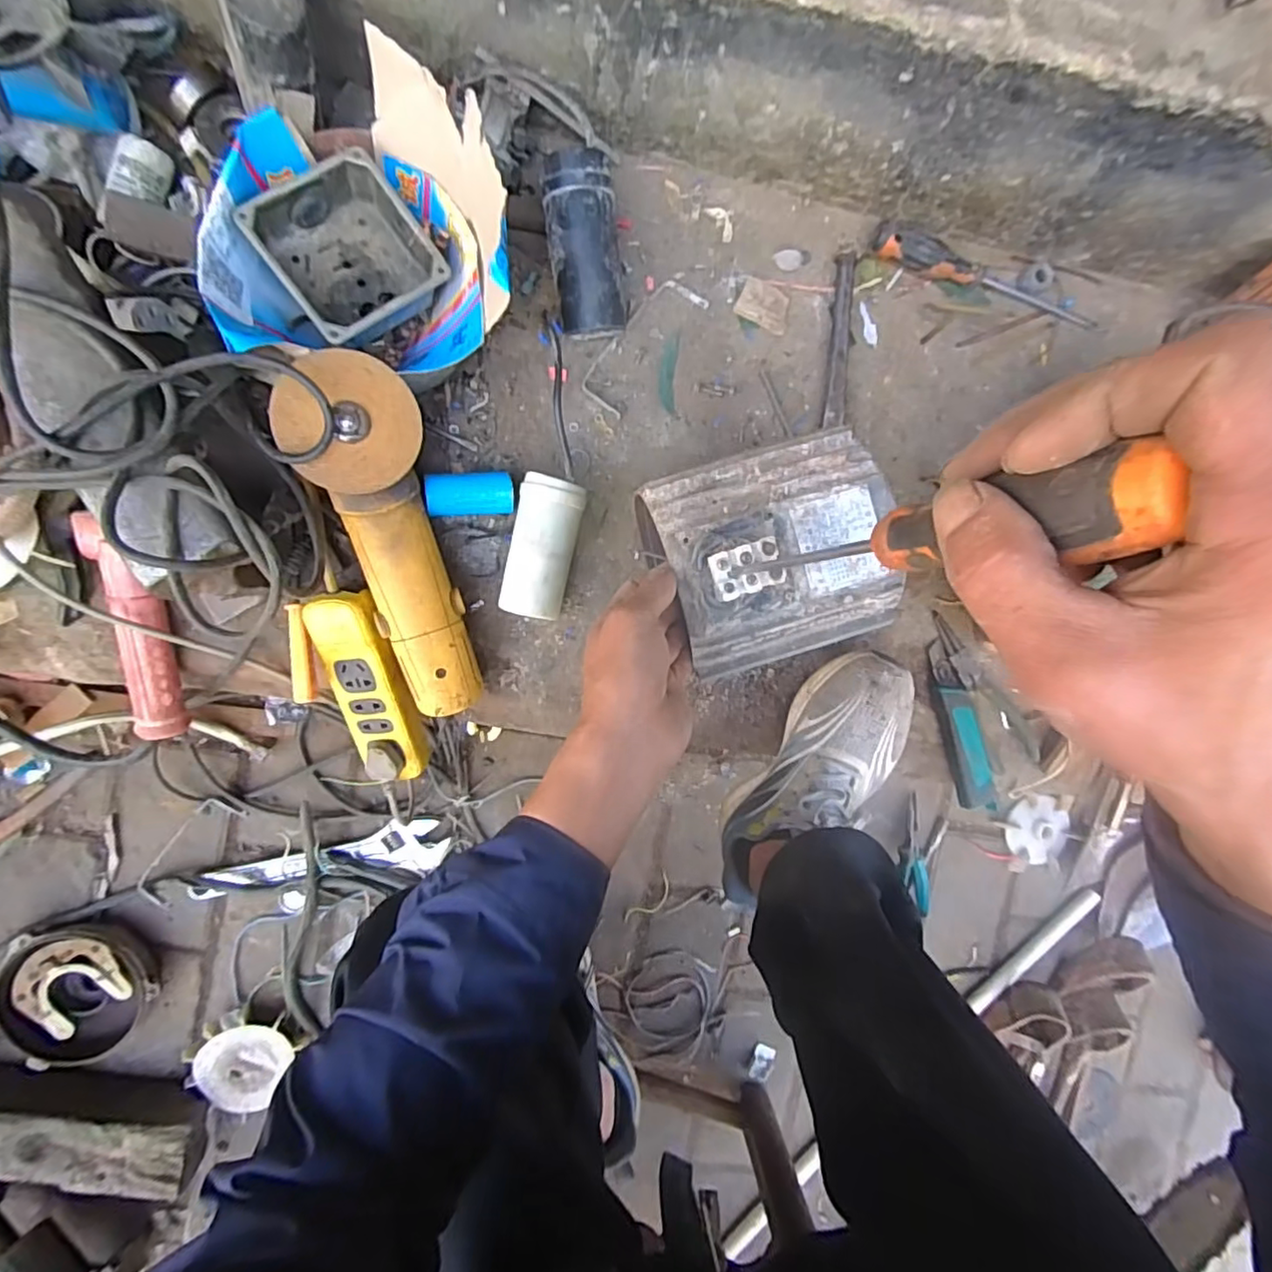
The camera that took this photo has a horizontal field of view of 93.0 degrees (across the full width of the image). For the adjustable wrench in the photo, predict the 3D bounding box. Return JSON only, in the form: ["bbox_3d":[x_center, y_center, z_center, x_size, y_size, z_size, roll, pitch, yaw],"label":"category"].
[{"bbox_3d":[-0.369,0.260,0.704,0.287,0.025,0.062,-6,94,-6],"label":"adjustable wrench"}]

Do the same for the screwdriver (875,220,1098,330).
[{"bbox_3d":[0.333,-0.333,0.570,0.249,0.027,0.025,8,93,-19],"label":"screwdriver"}]

